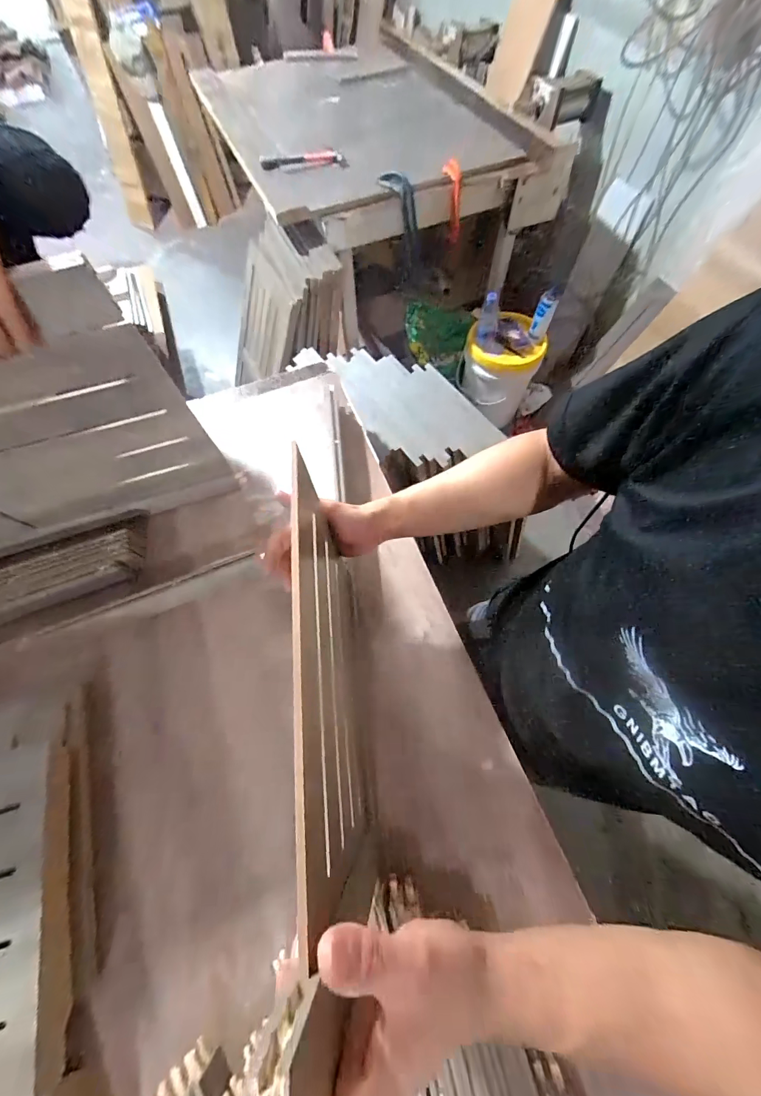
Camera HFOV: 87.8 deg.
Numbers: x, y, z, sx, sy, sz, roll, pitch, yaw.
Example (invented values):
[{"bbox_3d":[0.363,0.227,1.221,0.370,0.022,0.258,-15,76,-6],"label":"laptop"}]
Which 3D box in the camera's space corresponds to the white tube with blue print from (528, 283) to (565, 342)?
[{"bbox_3d":[0.599,-0.854,1.441,0.063,0.192,0.058,32,42,15],"label":"white tube with blue print"}]

